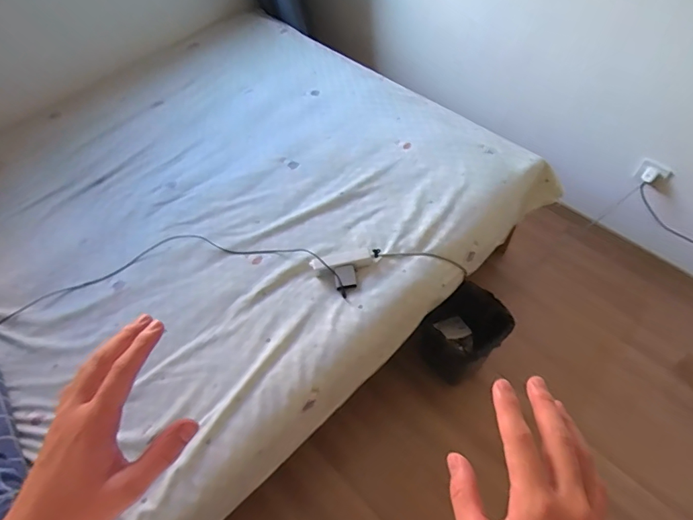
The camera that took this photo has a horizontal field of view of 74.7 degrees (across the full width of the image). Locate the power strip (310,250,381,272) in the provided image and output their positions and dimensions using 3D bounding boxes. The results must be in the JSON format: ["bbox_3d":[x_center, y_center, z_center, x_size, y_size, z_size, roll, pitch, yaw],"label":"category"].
[{"bbox_3d":[-0.005,0.000,1.213,0.177,0.026,0.052,-12,53,-7],"label":"power strip"}]

